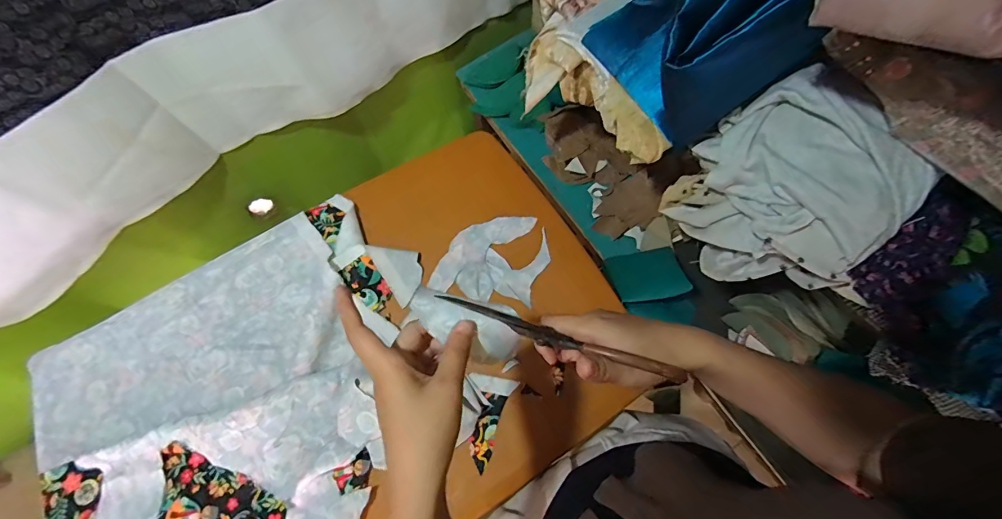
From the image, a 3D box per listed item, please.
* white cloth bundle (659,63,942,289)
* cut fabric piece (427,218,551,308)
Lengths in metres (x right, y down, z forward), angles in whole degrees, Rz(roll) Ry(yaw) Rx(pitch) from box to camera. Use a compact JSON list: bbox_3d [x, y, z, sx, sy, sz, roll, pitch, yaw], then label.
[{"bbox_3d":[0.291,-0.068,0.443,0.125,0.163,0.179,-36,74,-11],"label":"white cloth bundle"},{"bbox_3d":[-0.010,-0.006,0.621,0.151,0.009,0.133,14,71,6],"label":"cut fabric piece"}]

